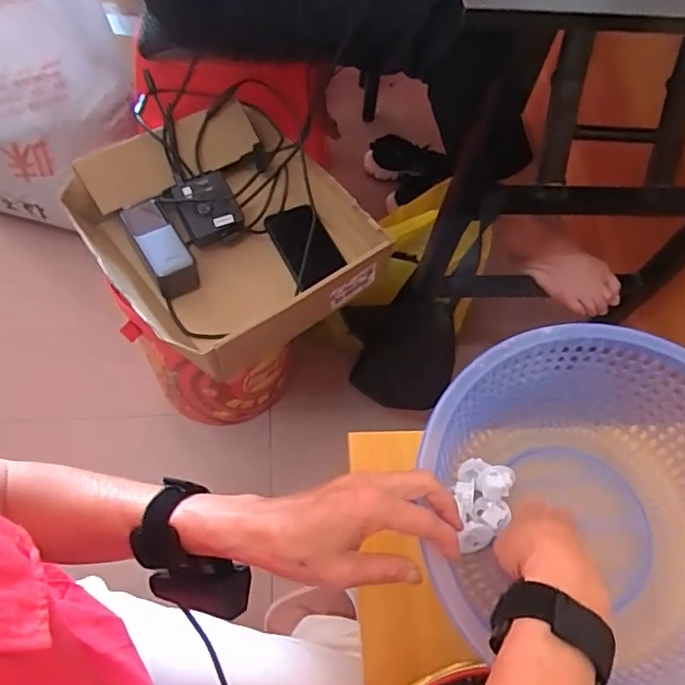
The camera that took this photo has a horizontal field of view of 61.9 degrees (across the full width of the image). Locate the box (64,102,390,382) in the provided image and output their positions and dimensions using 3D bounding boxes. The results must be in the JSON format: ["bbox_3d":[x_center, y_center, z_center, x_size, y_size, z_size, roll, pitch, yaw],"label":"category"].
[{"bbox_3d":[-0.153,-0.153,0.783,0.328,0.104,0.347,-33,68,-20],"label":"box"}]

